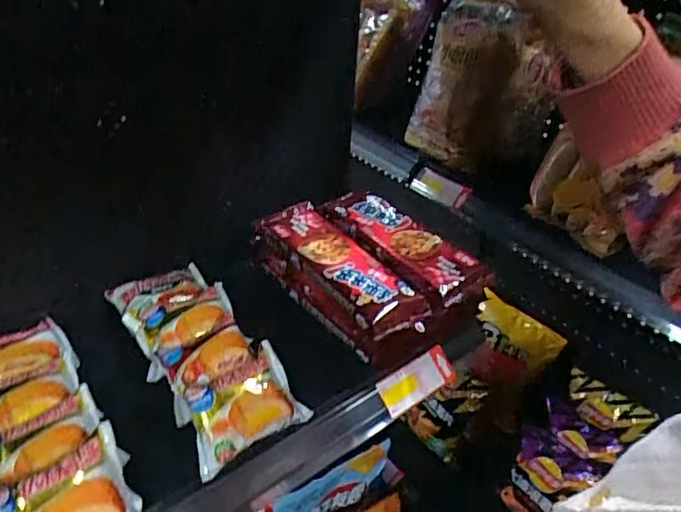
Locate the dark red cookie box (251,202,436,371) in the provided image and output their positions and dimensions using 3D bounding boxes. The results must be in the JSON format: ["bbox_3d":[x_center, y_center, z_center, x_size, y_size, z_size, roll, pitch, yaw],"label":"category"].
[{"bbox_3d":[-0.003,0.027,0.595,0.076,0.070,0.216,-26,45,-34],"label":"dark red cookie box"}]

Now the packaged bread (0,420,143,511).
[{"bbox_3d":[-0.203,0.182,0.401,0.108,0.072,0.039,-27,4,-34],"label":"packaged bread"}]

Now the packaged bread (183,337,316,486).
[{"bbox_3d":[-0.088,0.133,0.488,0.100,0.040,0.072,-24,82,-31],"label":"packaged bread"}]

